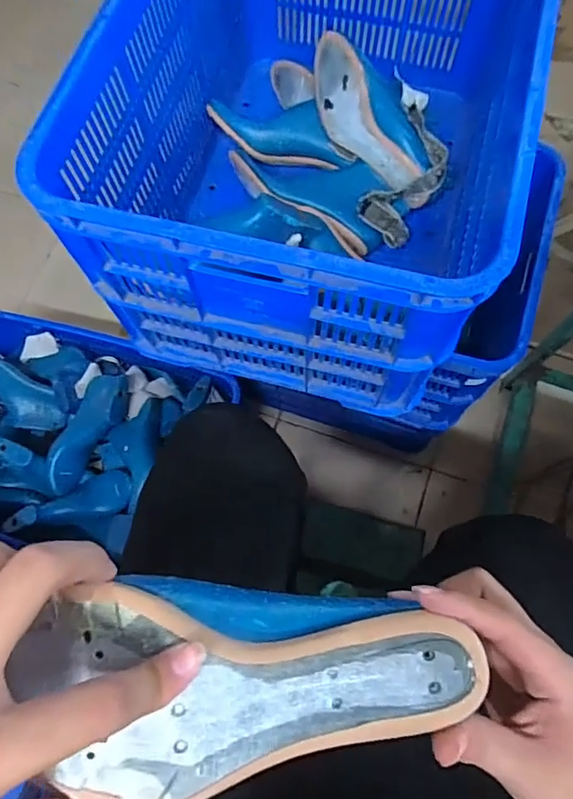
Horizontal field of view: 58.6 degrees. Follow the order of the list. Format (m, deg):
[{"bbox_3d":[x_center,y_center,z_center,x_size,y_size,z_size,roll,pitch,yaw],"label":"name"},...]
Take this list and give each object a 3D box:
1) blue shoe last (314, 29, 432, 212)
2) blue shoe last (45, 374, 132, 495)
[{"bbox_3d":[0.119,-0.377,0.701,0.088,0.074,0.245,-45,103,-11],"label":"blue shoe last"},{"bbox_3d":[-0.396,0.060,1.012,0.110,0.072,0.256,31,91,10],"label":"blue shoe last"}]

